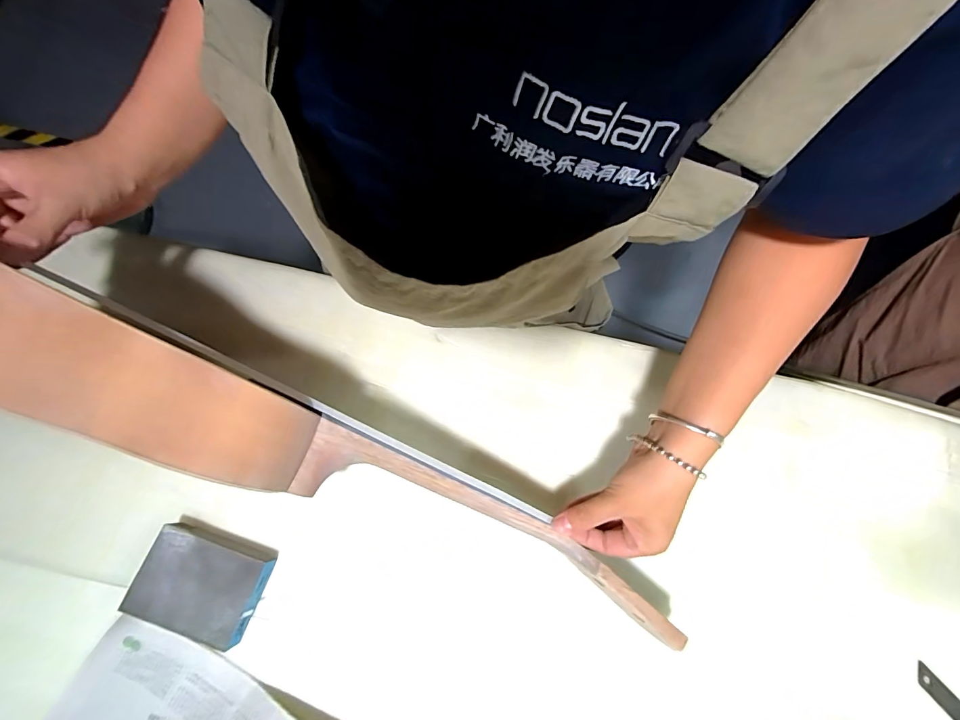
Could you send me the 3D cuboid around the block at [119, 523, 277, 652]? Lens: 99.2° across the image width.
[{"bbox_3d":[-0.237,0.191,0.349,0.098,0.026,0.072,16,72,3],"label":"block"}]

